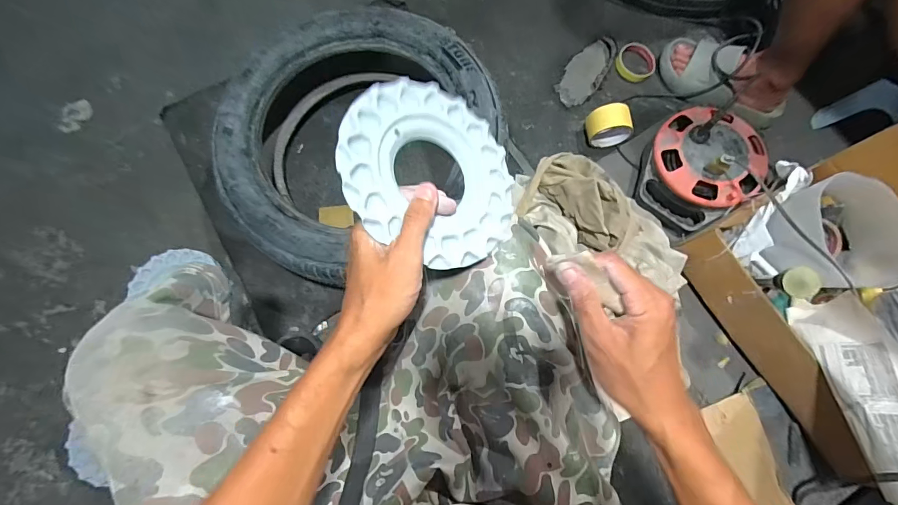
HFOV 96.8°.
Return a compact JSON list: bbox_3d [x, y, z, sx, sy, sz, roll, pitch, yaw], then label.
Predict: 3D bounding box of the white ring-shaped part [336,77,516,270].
[{"bbox_3d":[-0.007,-0.069,0.350,0.161,0.009,0.163,10,71,-30],"label":"white ring-shaped part"}]

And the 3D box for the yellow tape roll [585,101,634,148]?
[{"bbox_3d":[0.327,-0.259,0.814,0.081,0.075,0.063,-6,76,-1],"label":"yellow tape roll"}]

